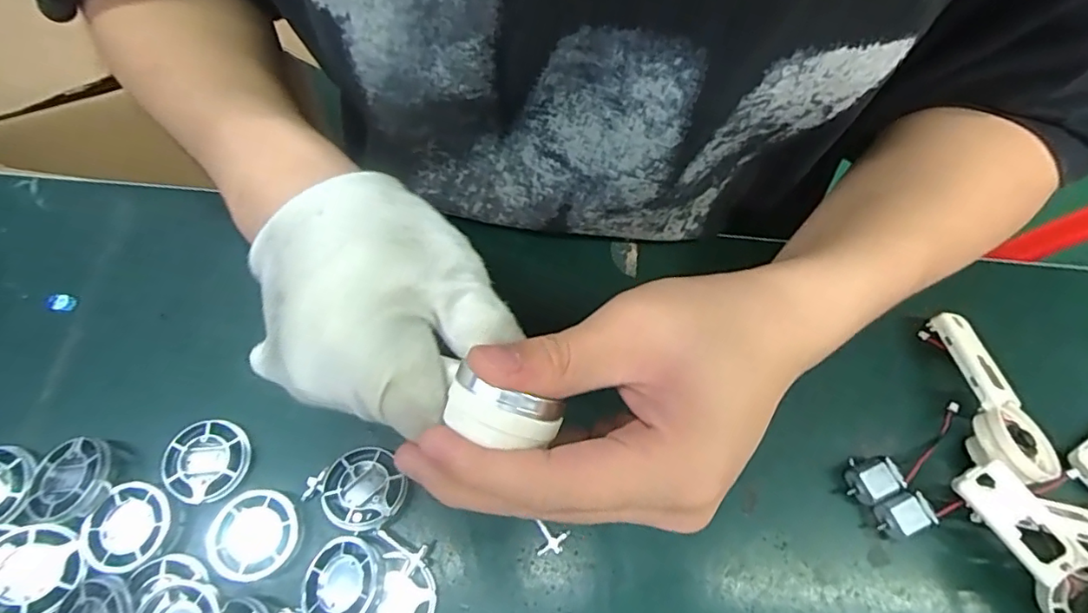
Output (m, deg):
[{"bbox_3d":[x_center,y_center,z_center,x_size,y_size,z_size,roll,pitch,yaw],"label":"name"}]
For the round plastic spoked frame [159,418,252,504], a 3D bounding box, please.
[{"bbox_3d":[-0.166,0.075,0.272,0.038,0.004,0.040,1,68,-2],"label":"round plastic spoked frame"}]

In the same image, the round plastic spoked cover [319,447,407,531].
[{"bbox_3d":[-0.086,0.087,0.268,0.035,0.014,0.039,-32,73,-14],"label":"round plastic spoked cover"}]

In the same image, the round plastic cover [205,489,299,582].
[{"bbox_3d":[-0.135,0.106,0.261,0.038,0.008,0.039,-2,68,-3],"label":"round plastic cover"}]

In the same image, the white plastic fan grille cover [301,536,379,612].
[{"bbox_3d":[-0.092,0.123,0.249,0.038,0.005,0.037,-12,60,13],"label":"white plastic fan grille cover"}]

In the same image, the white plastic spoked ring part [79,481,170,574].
[{"bbox_3d":[-0.193,0.102,0.258,0.037,0.005,0.037,1,68,-2],"label":"white plastic spoked ring part"}]

